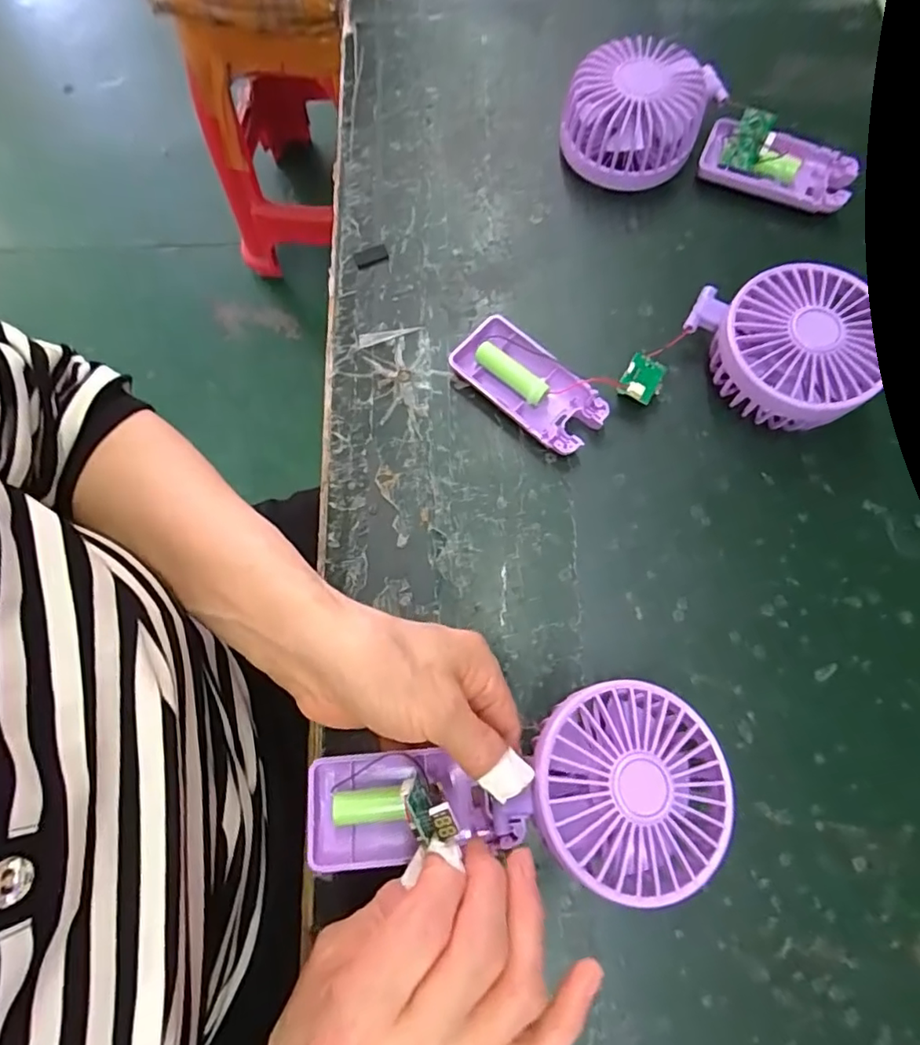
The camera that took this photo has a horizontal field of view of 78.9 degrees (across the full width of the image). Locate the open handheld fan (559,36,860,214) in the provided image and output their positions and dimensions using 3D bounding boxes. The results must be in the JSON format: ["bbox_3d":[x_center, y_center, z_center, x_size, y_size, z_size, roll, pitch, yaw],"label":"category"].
[{"bbox_3d":[0.161,-0.251,0.356,0.187,0.049,0.075,11,76,5],"label":"open handheld fan"}]

